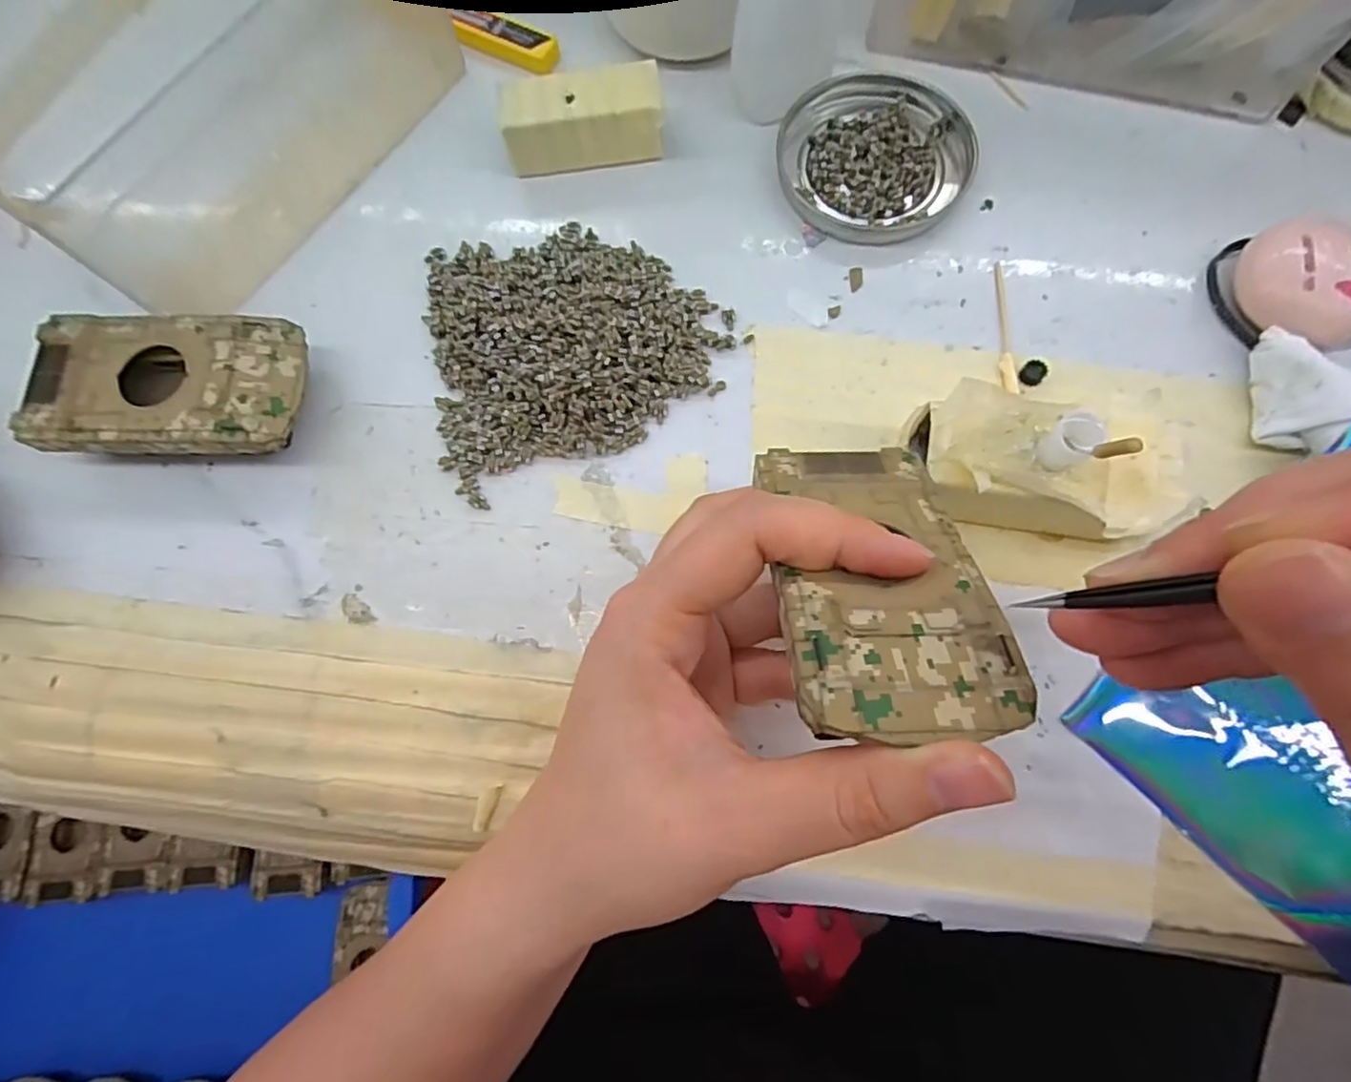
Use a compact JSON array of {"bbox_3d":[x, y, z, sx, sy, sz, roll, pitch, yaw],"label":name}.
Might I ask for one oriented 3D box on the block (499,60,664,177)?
[{"bbox_3d":[-0.037,-0.172,0.274,0.063,0.028,0.025,-6,75,0],"label":"block"}]

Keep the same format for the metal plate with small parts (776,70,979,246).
[{"bbox_3d":[0.082,-0.164,0.277,0.077,0.008,0.082,-12,75,-1],"label":"metal plate with small parts"}]

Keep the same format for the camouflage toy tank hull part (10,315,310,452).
[{"bbox_3d":[-0.183,-0.056,0.247,0.093,0.025,0.050,0,75,2],"label":"camouflage toy tank hull part"}]

